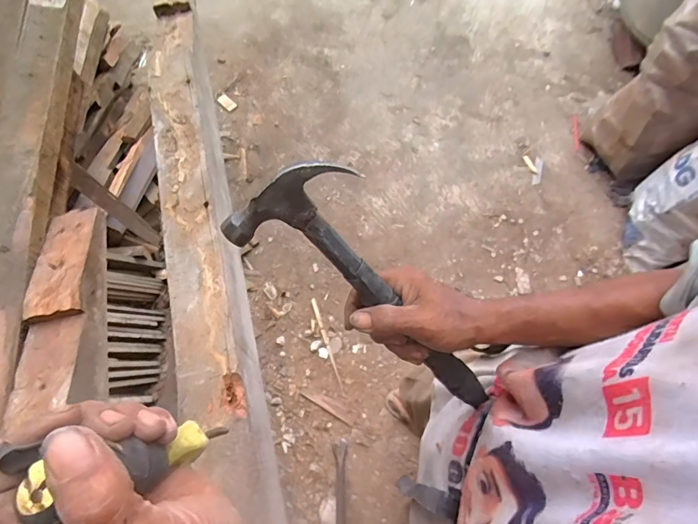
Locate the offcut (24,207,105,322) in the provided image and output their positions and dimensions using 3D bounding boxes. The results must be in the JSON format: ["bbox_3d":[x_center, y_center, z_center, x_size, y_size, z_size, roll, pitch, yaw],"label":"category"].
[{"bbox_3d":[-0.348,-0.002,0.513,0.060,0.023,0.167,-12,51,-5],"label":"offcut"}]

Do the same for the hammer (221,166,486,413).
[{"bbox_3d":[0.039,0.020,0.380,0.290,0.028,0.100,37,103,-22],"label":"hammer"}]

